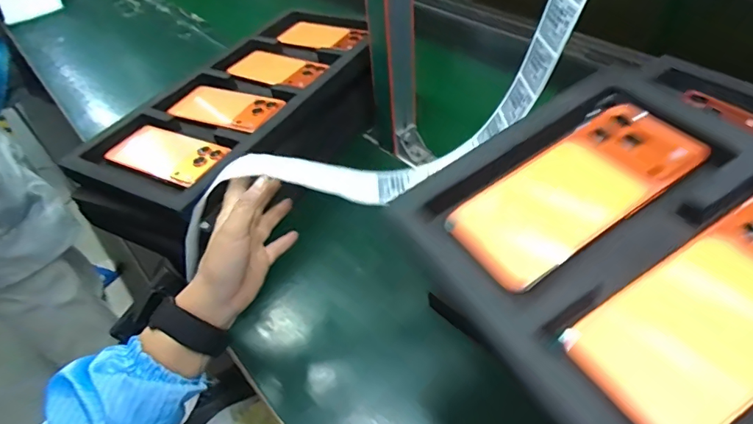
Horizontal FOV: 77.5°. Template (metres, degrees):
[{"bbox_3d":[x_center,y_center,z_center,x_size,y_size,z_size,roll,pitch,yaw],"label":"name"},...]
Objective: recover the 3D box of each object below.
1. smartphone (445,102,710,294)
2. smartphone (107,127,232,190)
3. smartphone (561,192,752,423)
[{"bbox_3d":[0.136,-0.015,0.324,0.168,0.011,0.076,-33,49,-7],"label":"smartphone"},{"bbox_3d":[-0.263,-0.072,0.592,0.151,0.015,0.072,17,58,25],"label":"smartphone"},{"bbox_3d":[0.189,0.050,0.251,0.164,0.008,0.076,-33,50,-8],"label":"smartphone"}]

